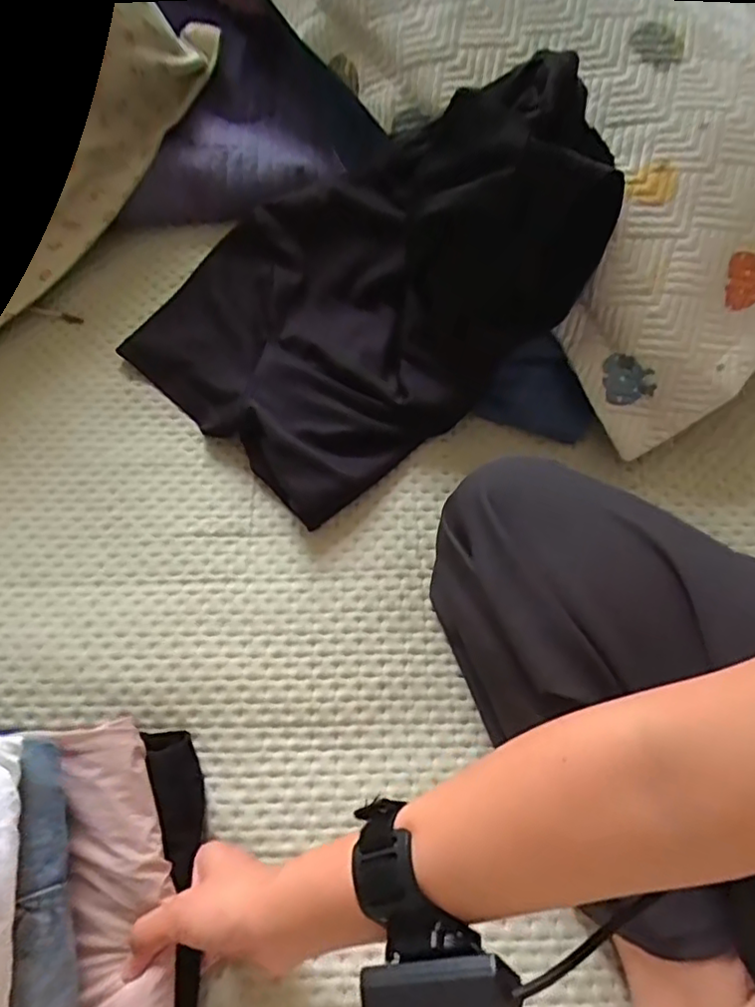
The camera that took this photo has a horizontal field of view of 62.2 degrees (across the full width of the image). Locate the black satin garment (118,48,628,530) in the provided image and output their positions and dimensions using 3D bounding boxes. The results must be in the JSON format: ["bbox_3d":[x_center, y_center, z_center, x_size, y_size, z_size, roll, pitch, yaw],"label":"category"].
[{"bbox_3d":[-0.019,-0.209,0.510,0.332,0.193,0.295,-35,70,-14],"label":"black satin garment"}]

